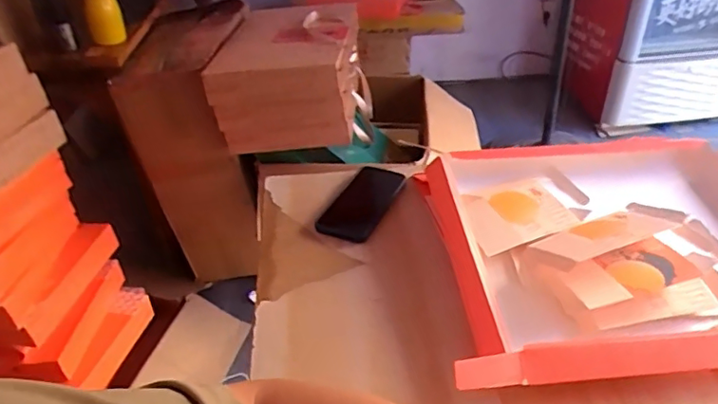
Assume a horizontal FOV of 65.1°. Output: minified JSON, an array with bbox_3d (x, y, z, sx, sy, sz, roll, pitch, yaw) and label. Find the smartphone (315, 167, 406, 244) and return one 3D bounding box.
[{"bbox_3d":[0.007,-0.001,0.787,0.071,0.015,0.150,23,51,17],"label":"smartphone"}]

